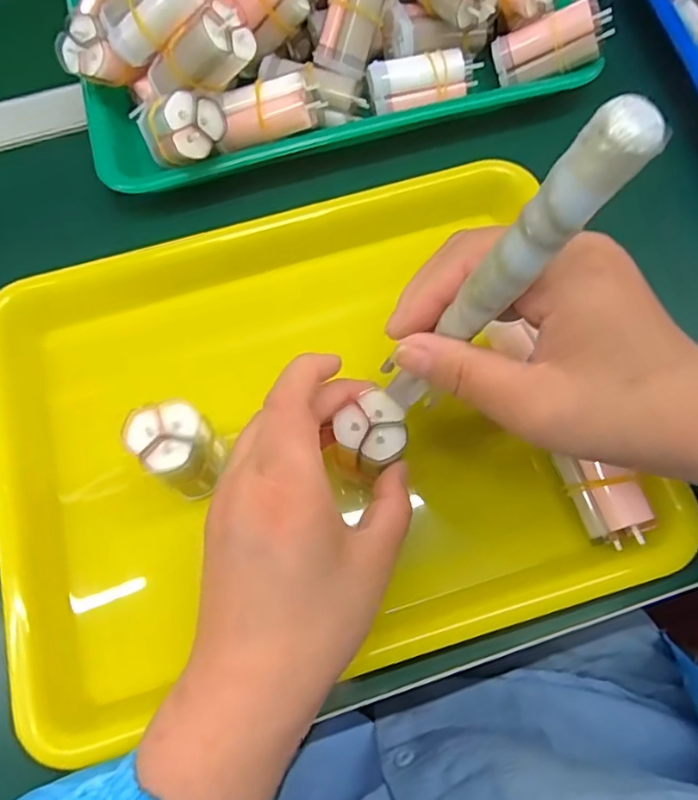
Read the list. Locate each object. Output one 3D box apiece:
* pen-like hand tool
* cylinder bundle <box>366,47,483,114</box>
[{"bbox_3d":[0.046,-0.035,0.200,0.015,0.151,0.015,-7,69,-21],"label":"pen-like hand tool"},{"bbox_3d":[0.049,-0.206,0.378,0.072,0.027,0.023,-12,70,-3],"label":"cylinder bundle"}]

